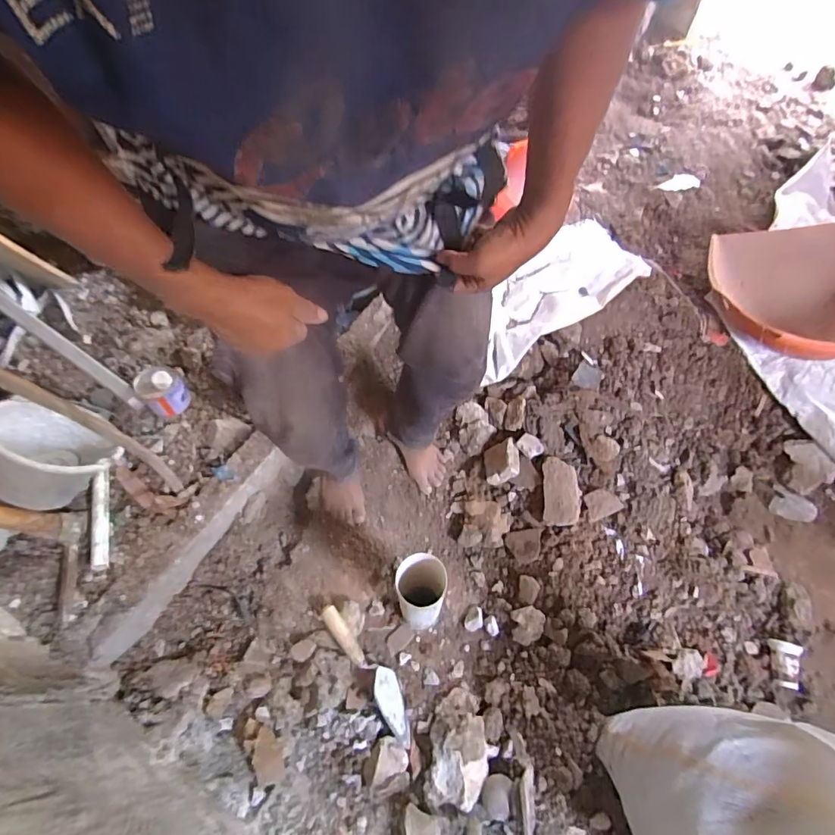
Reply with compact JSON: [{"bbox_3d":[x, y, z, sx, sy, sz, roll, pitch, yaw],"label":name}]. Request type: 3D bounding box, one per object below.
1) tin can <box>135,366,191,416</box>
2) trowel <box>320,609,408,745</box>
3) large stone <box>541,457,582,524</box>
[{"bbox_3d":[-0.646,-0.067,1.216,0.109,0.101,0.109,37,70,18],"label":"tin can"},{"bbox_3d":[-0.097,0.516,0.995,0.056,0.045,0.305,-34,67,-14],"label":"trowel"},{"bbox_3d":[0.334,0.171,1.113,0.081,0.045,0.160,4,64,4],"label":"large stone"}]

